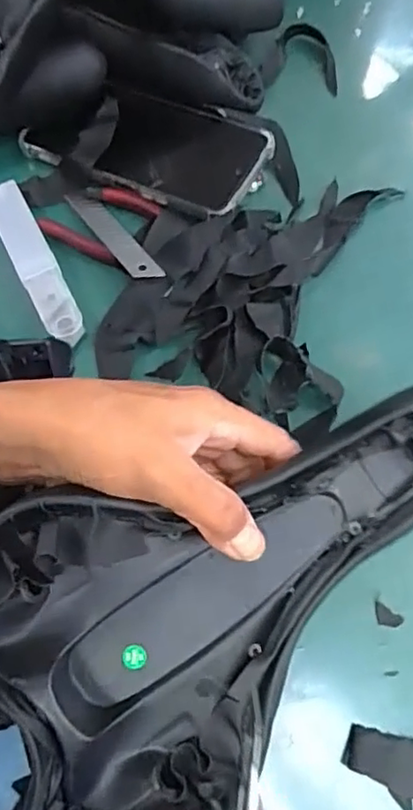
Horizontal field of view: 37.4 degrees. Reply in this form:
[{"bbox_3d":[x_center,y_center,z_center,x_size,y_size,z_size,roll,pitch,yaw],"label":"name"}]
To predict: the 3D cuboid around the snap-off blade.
[{"bbox_3d":[-0.060,-0.110,0.396,0.021,0.007,0.095,-30,61,-15],"label":"snap-off blade"}]

